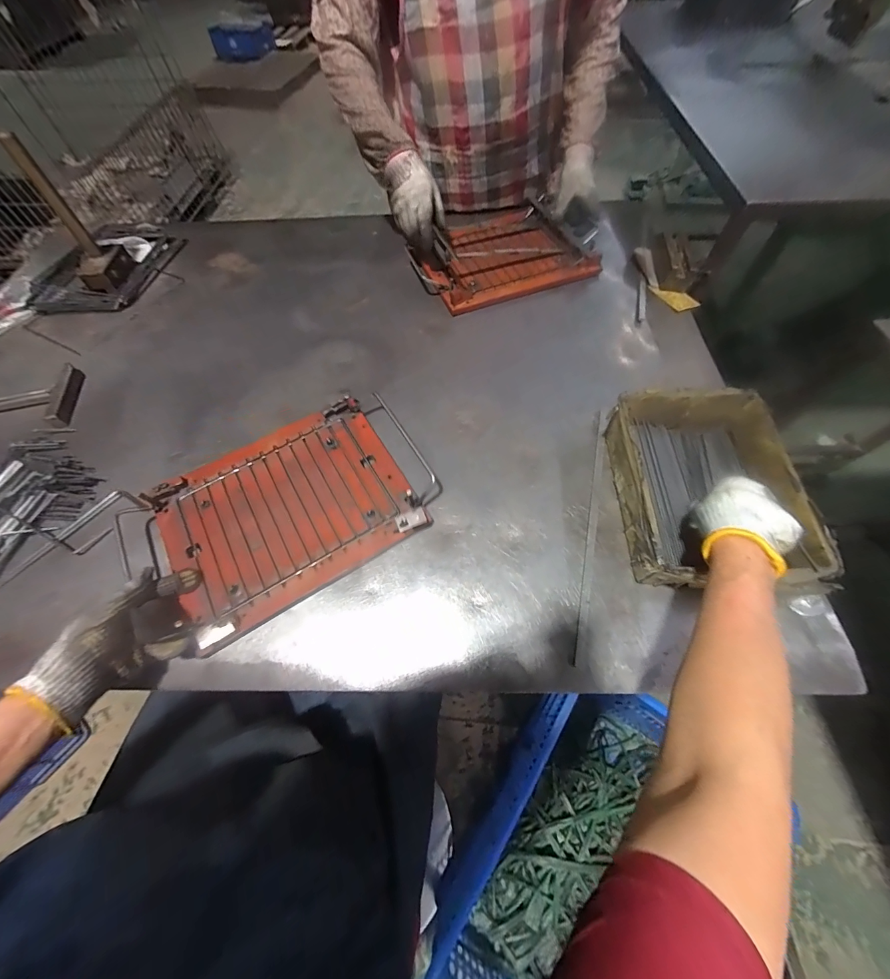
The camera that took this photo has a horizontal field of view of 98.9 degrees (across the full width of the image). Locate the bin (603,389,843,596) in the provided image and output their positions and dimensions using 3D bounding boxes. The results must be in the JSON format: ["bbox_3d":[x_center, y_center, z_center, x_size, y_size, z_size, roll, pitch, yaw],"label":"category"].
[{"bbox_3d":[0.307,0.002,0.461,0.179,0.079,0.250,0,61,3],"label":"bin"}]

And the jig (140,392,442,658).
[{"bbox_3d":[-0.196,0.017,0.501,0.341,0.030,0.237,-29,64,-13],"label":"jig"}]

